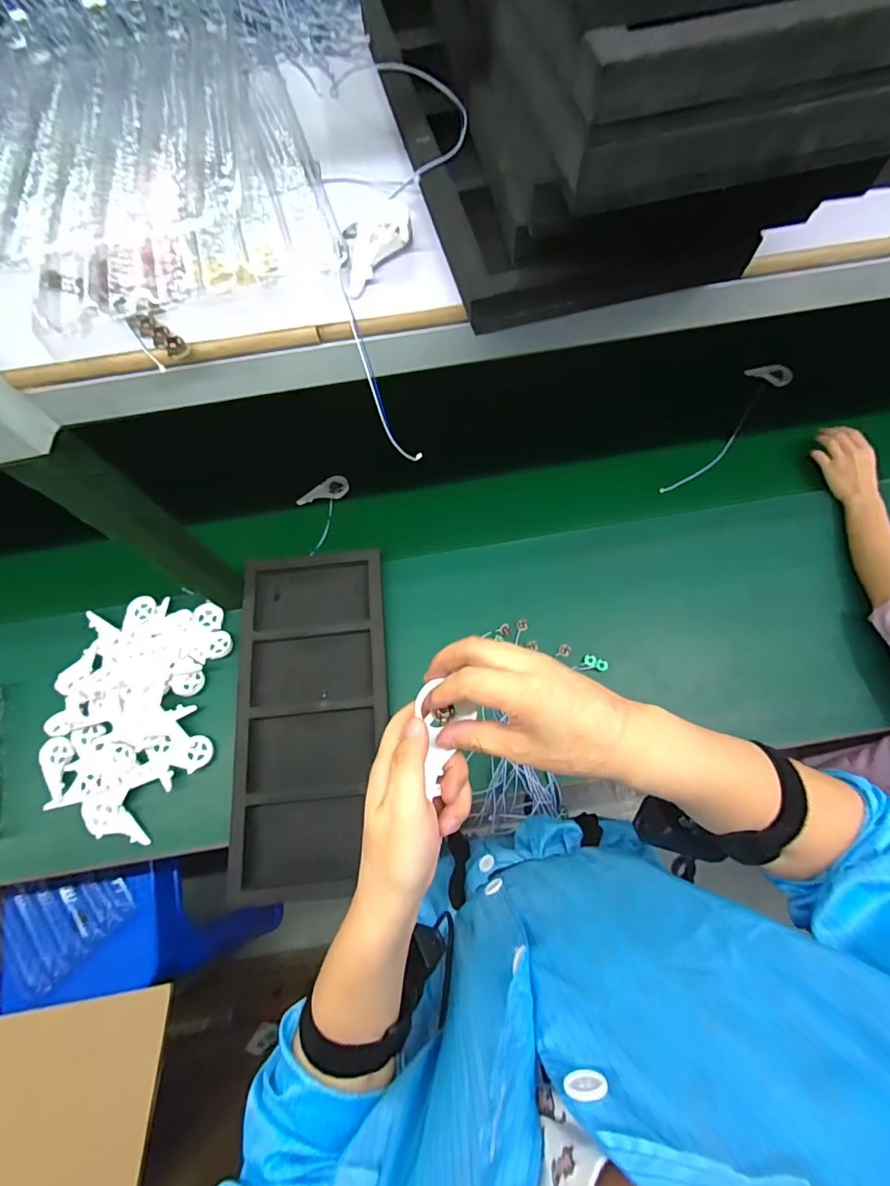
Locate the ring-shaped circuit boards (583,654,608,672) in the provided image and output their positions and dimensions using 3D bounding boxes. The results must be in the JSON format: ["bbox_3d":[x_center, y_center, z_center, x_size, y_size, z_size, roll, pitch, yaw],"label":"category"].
[{"bbox_3d":[0.231,0.107,0.720,0.038,0.008,0.018,17,70,7],"label":"ring-shaped circuit boards"}]

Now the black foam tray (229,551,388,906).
[{"bbox_3d":[-0.192,0.168,0.690,0.209,0.028,0.477,-5,71,0],"label":"black foam tray"}]

